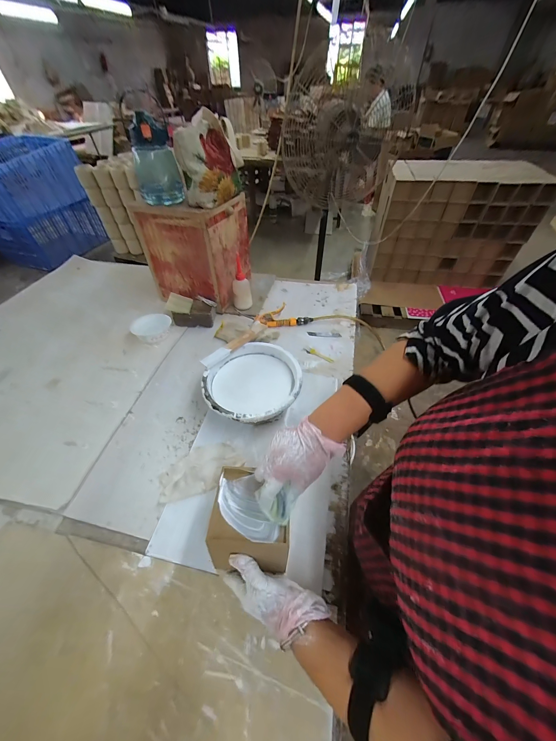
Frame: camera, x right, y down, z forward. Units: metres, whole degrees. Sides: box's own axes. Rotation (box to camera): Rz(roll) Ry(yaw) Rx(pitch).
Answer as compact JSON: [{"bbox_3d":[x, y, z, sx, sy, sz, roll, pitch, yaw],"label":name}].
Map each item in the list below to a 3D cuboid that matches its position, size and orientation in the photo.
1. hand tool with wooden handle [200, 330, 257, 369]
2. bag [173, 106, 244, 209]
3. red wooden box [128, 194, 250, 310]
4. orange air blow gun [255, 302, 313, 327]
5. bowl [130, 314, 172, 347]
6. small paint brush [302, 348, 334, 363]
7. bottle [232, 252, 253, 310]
[{"bbox_3d":[-0.119,-0.058,0.655,0.028,0.022,0.156,36,58,29],"label":"hand tool with wooden handle"},{"bbox_3d":[-0.171,-0.548,0.701,0.086,0.170,0.189,17,51,16],"label":"bag"},{"bbox_3d":[-0.262,-0.413,0.895,0.260,0.287,0.251,13,50,13],"label":"red wooden box"},{"bbox_3d":[0.015,-0.180,0.880,0.177,0.030,0.093,-9,50,-5],"label":"orange air blow gun"},{"bbox_3d":[-0.377,-0.128,0.804,0.098,0.047,0.098,-1,49,1],"label":"bowl"},{"bbox_3d":[0.115,-0.045,0.765,0.097,0.004,0.021,26,55,22],"label":"small paint brush"},{"bbox_3d":[-0.120,-0.272,0.880,0.062,0.165,0.048,-10,50,-6],"label":"bottle"}]

